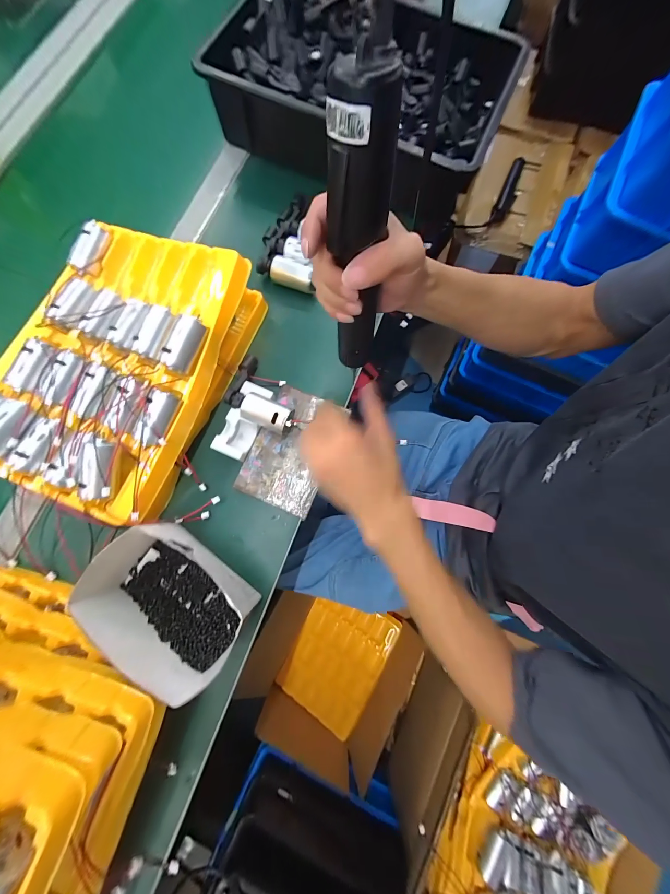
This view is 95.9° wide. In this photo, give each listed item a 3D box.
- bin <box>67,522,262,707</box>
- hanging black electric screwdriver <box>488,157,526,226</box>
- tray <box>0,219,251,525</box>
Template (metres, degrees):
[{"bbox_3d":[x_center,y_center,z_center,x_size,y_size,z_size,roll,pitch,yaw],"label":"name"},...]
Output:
[{"bbox_3d":[-0.166,0.157,0.316,0.154,0.076,0.109,39,80,6],"label":"bin"},{"bbox_3d":[0.461,-0.676,0.798,0.042,0.034,0.242,26,79,4],"label":"hanging black electric screwdriver"},{"bbox_3d":[-0.252,-0.100,0.355,0.234,0.072,0.334,16,78,2],"label":"tray"}]

